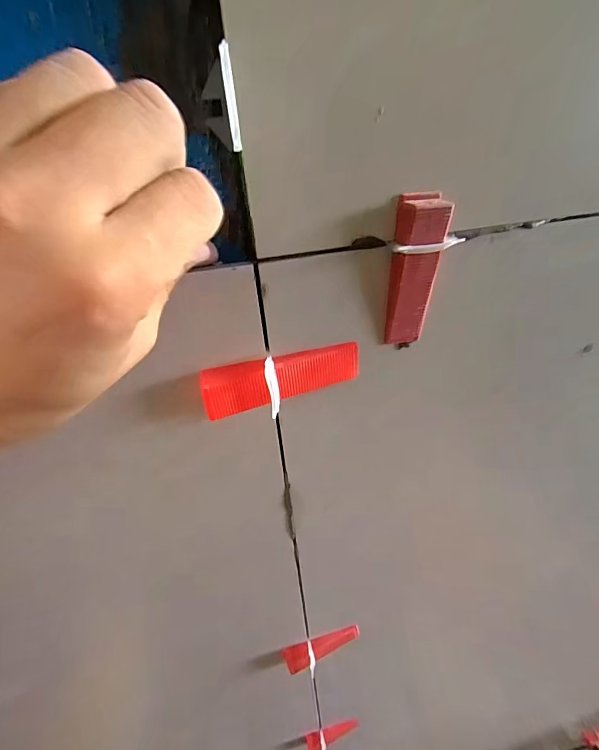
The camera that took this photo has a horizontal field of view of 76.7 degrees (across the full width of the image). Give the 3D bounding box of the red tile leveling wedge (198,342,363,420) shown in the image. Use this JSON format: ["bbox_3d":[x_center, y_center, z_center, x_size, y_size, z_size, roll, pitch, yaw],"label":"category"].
[{"bbox_3d":[-0.008,0.000,0.198,0.083,0.024,0.012,-13,32,-13],"label":"red tile leveling wedge"}]

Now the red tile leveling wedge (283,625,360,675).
[{"bbox_3d":[0.022,0.255,0.354,0.071,0.017,0.018,-13,32,-13],"label":"red tile leveling wedge"}]

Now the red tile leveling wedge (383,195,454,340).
[{"bbox_3d":[0.056,-0.048,0.184,0.024,0.072,0.013,-6,31,-1],"label":"red tile leveling wedge"}]

